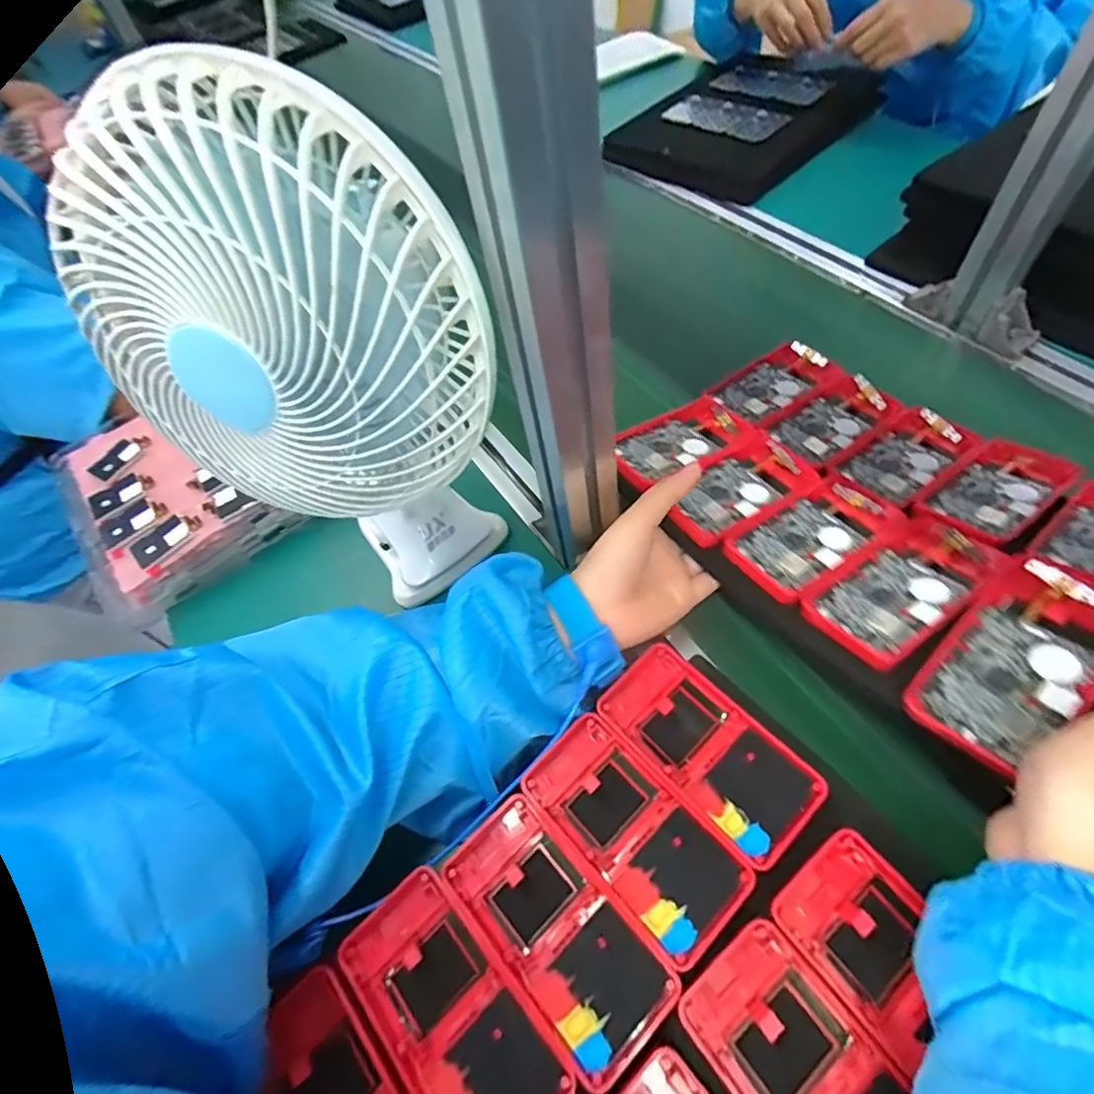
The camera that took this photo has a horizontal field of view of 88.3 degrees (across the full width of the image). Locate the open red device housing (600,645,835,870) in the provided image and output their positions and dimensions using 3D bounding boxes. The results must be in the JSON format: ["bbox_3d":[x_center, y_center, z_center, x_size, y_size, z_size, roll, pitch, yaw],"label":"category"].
[{"bbox_3d":[0.093,0.115,0.326,0.061,0.014,0.119,-40,62,-17],"label":"open red device housing"}]

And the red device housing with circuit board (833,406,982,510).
[{"bbox_3d":[0.282,-0.073,0.440,0.116,0.009,0.061,-37,61,-16],"label":"red device housing with circuit board"}]

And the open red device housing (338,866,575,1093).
[{"bbox_3d":[-0.048,0.227,0.273,0.060,0.010,0.119,-40,62,-17],"label":"open red device housing"}]

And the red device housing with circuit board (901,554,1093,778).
[{"bbox_3d":[0.252,0.058,0.300,0.121,0.017,0.060,-39,61,-11],"label":"red device housing with circuit board"}]

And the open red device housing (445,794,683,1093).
[{"bbox_3d":[0.004,0.194,0.287,0.060,0.009,0.119,-40,62,-17],"label":"open red device housing"}]

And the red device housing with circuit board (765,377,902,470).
[{"bbox_3d":[0.242,-0.105,0.472,0.124,0.013,0.060,-37,61,-16],"label":"red device housing with circuit board"}]

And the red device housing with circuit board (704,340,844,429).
[{"bbox_3d":[0.203,-0.145,0.504,0.115,0.011,0.066,-37,61,-16],"label":"red device housing with circuit board"}]

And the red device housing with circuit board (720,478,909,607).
[{"bbox_3d":[0.188,-0.009,0.394,0.122,0.021,0.062,-31,59,-17],"label":"red device housing with circuit board"}]

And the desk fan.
[{"bbox_3d":[-0.118,-0.069,0.329,0.189,0.313,0.116,5,59,10],"label":"desk fan"}]

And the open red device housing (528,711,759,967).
[{"bbox_3d":[0.047,0.155,0.309,0.061,0.013,0.119,-40,62,-18],"label":"open red device housing"}]

